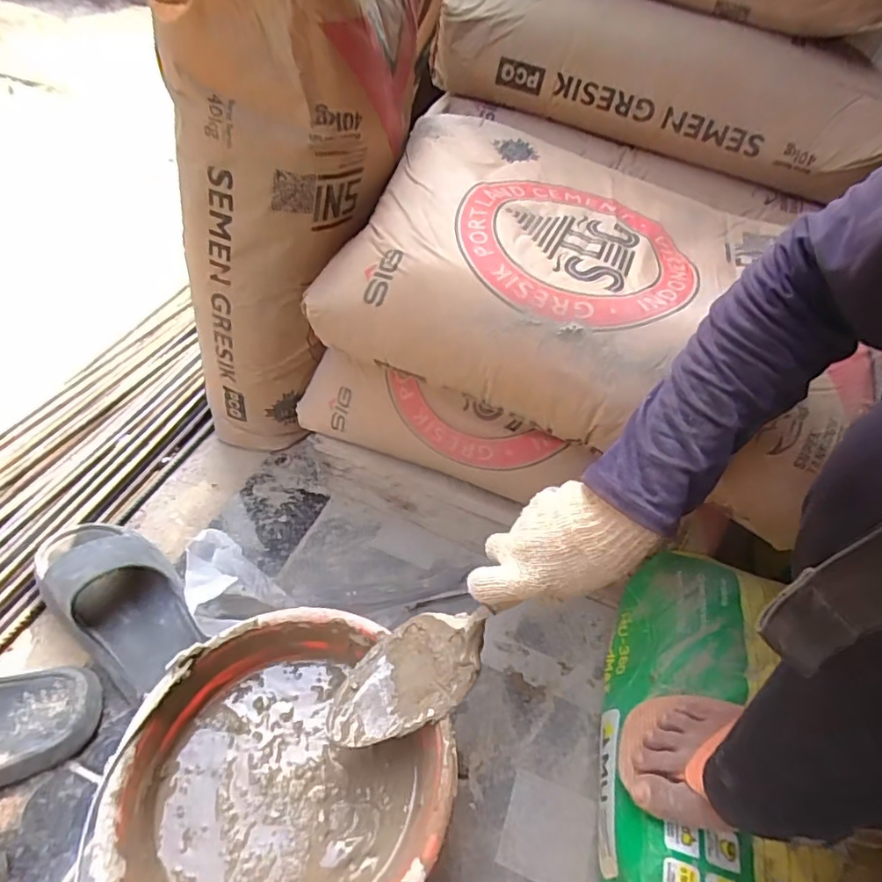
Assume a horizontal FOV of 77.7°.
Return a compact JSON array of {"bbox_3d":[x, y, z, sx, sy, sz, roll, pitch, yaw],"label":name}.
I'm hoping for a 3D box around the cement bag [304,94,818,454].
[{"bbox_3d":[0.130,-0.233,0.631,0.427,0.108,0.496,29,49,17],"label":"cement bag"}]

